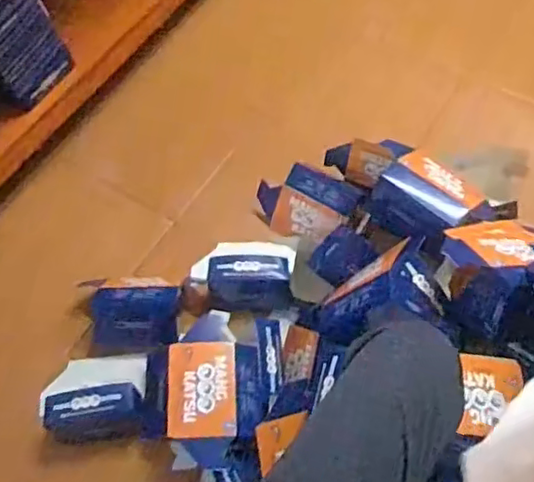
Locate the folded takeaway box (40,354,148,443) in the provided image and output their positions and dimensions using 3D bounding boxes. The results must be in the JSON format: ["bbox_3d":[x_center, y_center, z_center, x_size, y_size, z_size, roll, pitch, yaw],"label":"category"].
[{"bbox_3d":[-0.364,0.317,1.287,0.208,0.073,0.182,-5,62,1],"label":"folded takeaway box"}]

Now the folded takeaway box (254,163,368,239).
[{"bbox_3d":[0.095,-0.090,1.500,0.245,0.065,0.170,19,106,13],"label":"folded takeaway box"}]

